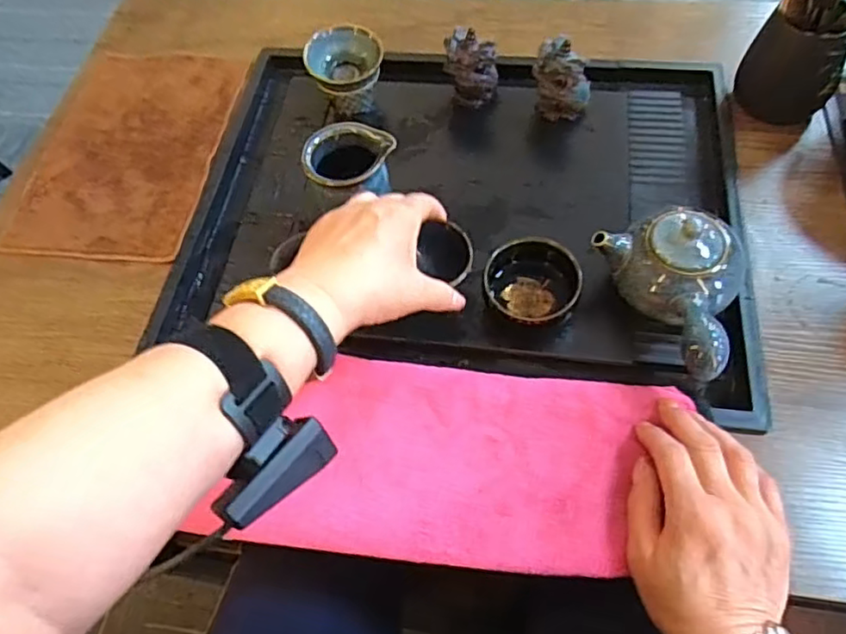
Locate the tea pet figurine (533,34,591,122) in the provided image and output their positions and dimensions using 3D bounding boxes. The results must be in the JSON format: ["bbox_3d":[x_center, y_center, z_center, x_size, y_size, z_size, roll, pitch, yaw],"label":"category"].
[{"bbox_3d":[0.129,-0.219,0.581,0.051,0.066,0.034,16,63,13],"label":"tea pet figurine"}]

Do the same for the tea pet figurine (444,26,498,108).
[{"bbox_3d":[0.045,-0.237,0.600,0.049,0.064,0.034,12,62,11],"label":"tea pet figurine"}]

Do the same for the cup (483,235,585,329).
[{"bbox_3d":[0.082,-0.024,0.483,0.071,0.045,0.059,32,67,20],"label":"cup"}]

